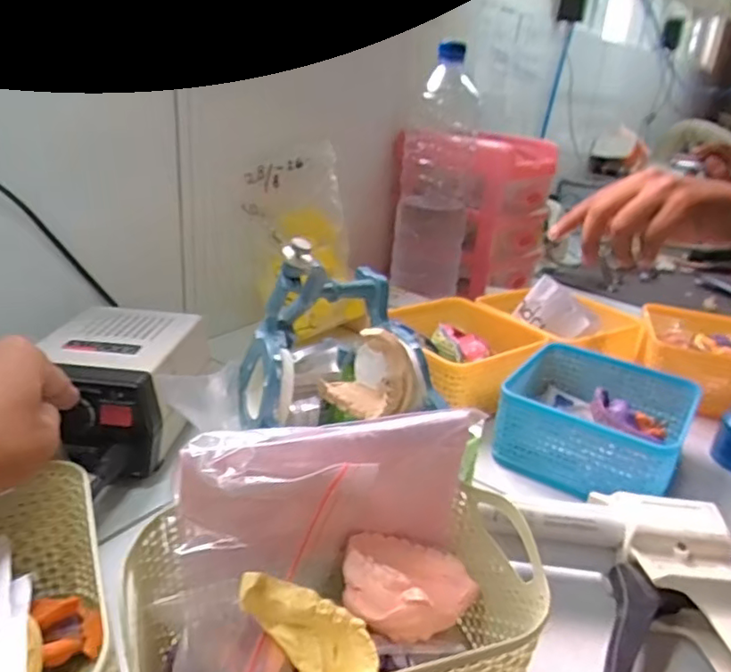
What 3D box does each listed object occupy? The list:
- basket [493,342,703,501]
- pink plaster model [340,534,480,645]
[{"bbox_3d":[0.187,0.067,0.494,0.124,0.061,0.133,19,25,29],"label":"basket"},{"bbox_3d":[0.018,0.112,0.294,0.063,0.024,0.060,5,22,-2],"label":"pink plaster model"}]

